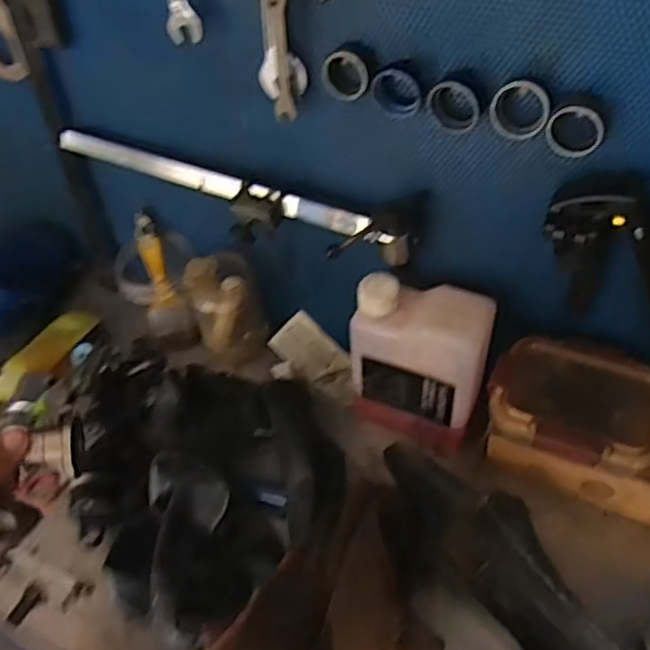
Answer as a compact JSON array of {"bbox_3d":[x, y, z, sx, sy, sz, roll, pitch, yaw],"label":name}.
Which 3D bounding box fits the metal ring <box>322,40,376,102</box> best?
[{"bbox_3d":[0.018,-0.201,0.528,0.043,0.040,0.017,22,51,22],"label":"metal ring"}]

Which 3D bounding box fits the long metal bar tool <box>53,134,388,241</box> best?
[{"bbox_3d":[-0.111,-0.140,0.652,0.377,0.022,0.019,20,50,21],"label":"long metal bar tool"}]

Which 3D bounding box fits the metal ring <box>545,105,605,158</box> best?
[{"bbox_3d":[0.175,-0.135,0.466,0.039,0.036,0.009,14,48,16],"label":"metal ring"}]

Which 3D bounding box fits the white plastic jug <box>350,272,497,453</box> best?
[{"bbox_3d":[0.094,0.041,0.654,0.129,0.170,0.060,19,50,20],"label":"white plastic jug"}]

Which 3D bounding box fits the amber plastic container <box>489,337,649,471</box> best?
[{"bbox_3d":[0.221,0.065,0.577,0.150,0.039,0.112,14,48,16],"label":"amber plastic container"}]

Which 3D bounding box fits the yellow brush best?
[{"bbox_3d":[-0.195,-0.051,0.791,0.052,0.164,0.029,-16,18,-12],"label":"yellow brush"}]

